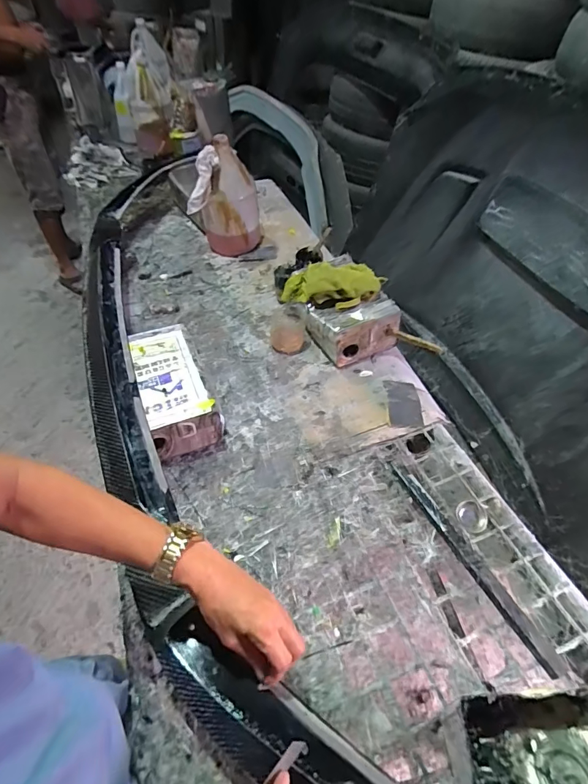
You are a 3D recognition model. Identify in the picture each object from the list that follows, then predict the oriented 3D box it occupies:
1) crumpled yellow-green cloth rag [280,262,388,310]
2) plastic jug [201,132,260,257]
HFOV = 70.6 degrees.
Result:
[{"bbox_3d":[0.067,-0.239,0.925,0.234,0.085,0.104,3,48,23],"label":"crumpled yellow-green cloth rag"},{"bbox_3d":[-0.175,-0.525,1.140,0.152,0.287,0.145,-5,51,-6],"label":"plastic jug"}]

